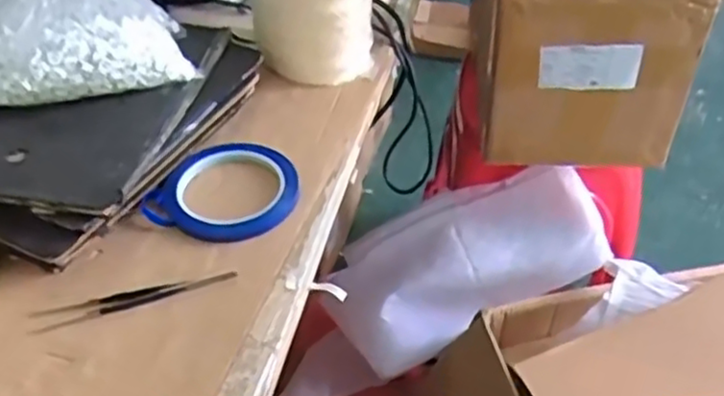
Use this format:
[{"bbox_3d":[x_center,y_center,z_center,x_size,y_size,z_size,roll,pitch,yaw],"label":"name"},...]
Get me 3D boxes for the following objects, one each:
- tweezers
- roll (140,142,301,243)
[{"bbox_3d":[-0.152,0.067,0.461,0.132,0.004,0.017,-11,45,-10],"label":"tweezers"},{"bbox_3d":[-0.102,-0.009,0.533,0.100,0.014,0.102,0,44,0],"label":"roll"}]

